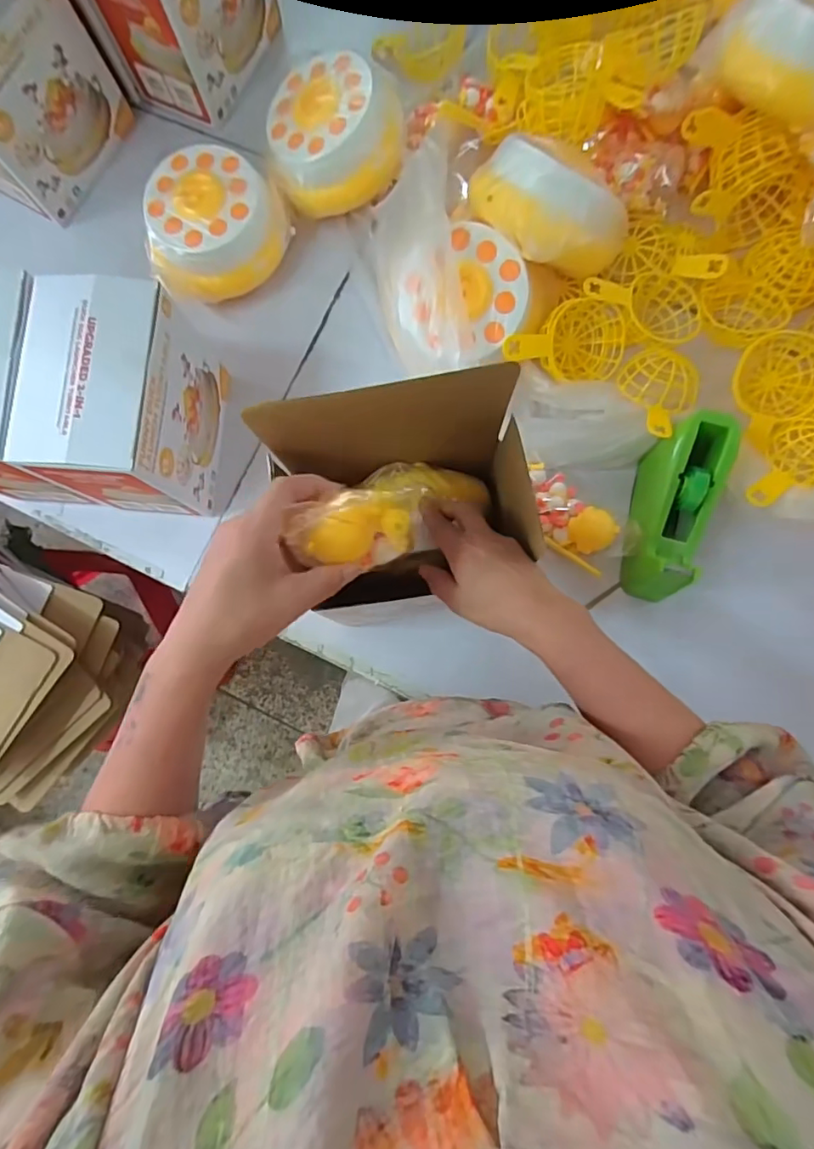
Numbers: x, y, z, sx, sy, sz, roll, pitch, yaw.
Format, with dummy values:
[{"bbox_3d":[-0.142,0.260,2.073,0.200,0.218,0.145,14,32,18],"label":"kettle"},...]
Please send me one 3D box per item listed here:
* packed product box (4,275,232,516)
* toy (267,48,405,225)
[{"bbox_3d":[-0.308,-0.186,0.613,0.131,0.196,0.193,6,84,6],"label":"packed product box"},{"bbox_3d":[-0.087,-0.551,0.674,0.167,0.085,0.140,-10,82,4],"label":"toy"}]

